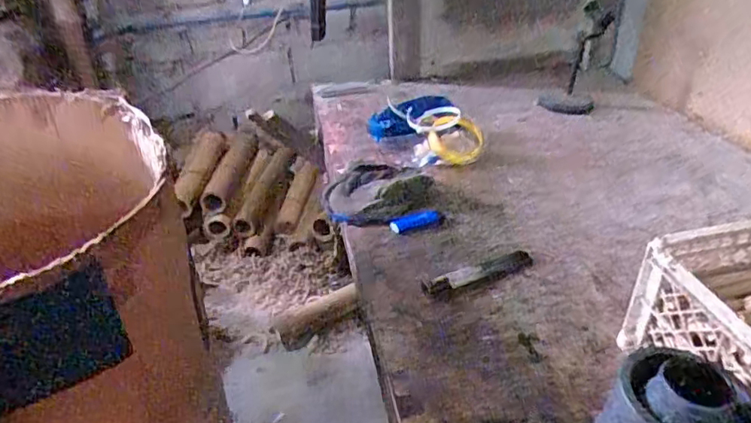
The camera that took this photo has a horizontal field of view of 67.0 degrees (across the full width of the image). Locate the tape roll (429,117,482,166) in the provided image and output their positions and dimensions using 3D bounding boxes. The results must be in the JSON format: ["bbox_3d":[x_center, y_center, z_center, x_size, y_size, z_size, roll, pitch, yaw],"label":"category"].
[{"bbox_3d":[0.138,-0.124,0.994,0.099,0.028,0.099,13,62,-19],"label":"tape roll"}]

